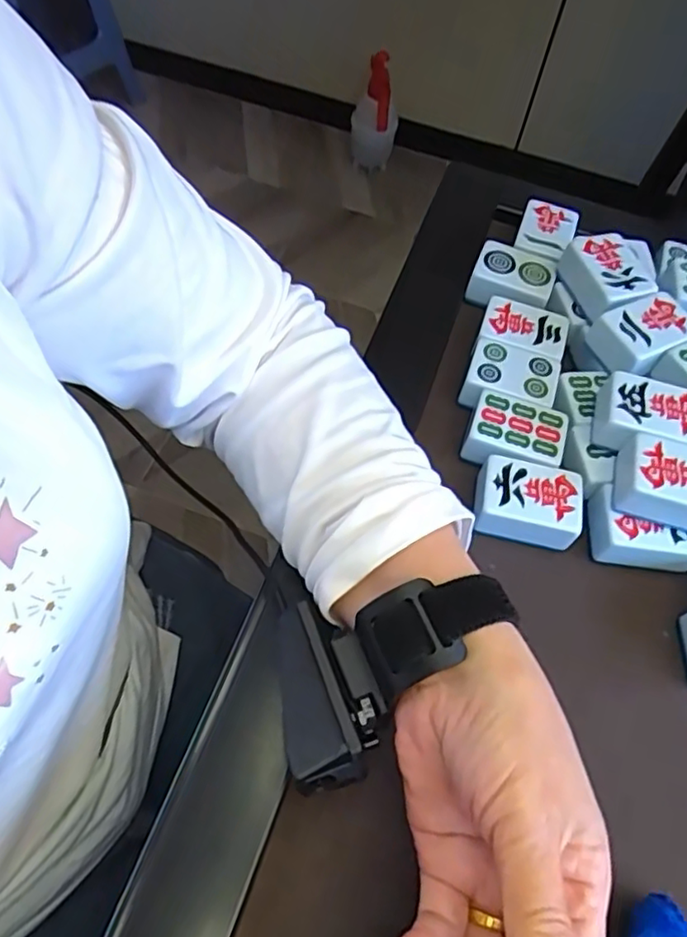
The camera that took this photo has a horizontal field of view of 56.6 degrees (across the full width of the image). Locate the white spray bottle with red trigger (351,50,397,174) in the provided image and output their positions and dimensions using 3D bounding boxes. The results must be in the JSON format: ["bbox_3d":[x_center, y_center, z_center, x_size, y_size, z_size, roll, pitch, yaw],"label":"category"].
[{"bbox_3d":[0.073,-0.834,1.521,0.103,0.290,0.154,3,59,-3],"label":"white spray bottle with red trigger"}]

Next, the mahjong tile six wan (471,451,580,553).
[{"bbox_3d":[0.099,0.018,0.349,0.055,0.024,0.038,11,59,2],"label":"mahjong tile six wan"}]

